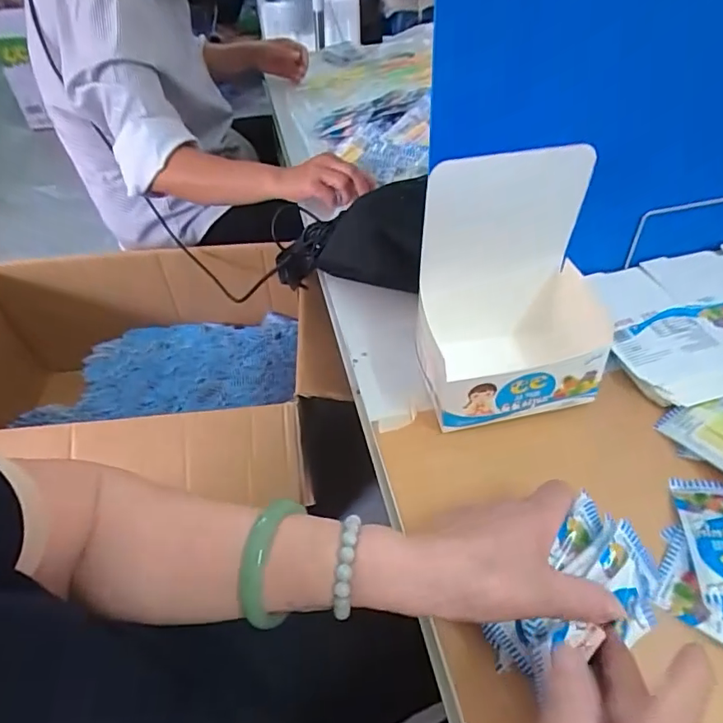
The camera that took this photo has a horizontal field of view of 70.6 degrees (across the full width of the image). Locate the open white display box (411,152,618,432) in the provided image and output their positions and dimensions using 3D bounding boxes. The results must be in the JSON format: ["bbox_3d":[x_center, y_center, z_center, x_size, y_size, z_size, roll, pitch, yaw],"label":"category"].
[{"bbox_3d":[0.141,-0.054,0.420,0.174,0.193,0.115,-8,48,-6],"label":"open white display box"}]

